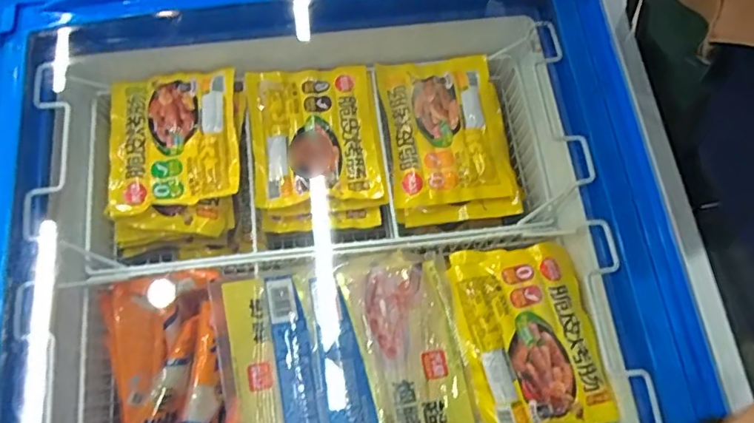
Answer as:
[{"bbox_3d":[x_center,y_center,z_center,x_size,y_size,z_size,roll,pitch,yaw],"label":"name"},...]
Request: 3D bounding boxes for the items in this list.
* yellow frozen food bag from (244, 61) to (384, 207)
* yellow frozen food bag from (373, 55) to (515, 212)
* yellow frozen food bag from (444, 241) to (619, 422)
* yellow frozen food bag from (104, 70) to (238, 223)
[{"bbox_3d":[-0.091,-0.109,0.728,0.178,0.019,0.200,-7,73,-3],"label":"yellow frozen food bag"},{"bbox_3d":[0.095,-0.121,0.749,0.173,0.028,0.220,-7,73,-3],"label":"yellow frozen food bag"},{"bbox_3d":[0.182,0.151,0.616,0.161,0.030,0.224,-7,73,-3],"label":"yellow frozen food bag"},{"bbox_3d":[-0.277,-0.098,0.704,0.175,0.039,0.206,-7,73,-3],"label":"yellow frozen food bag"}]

